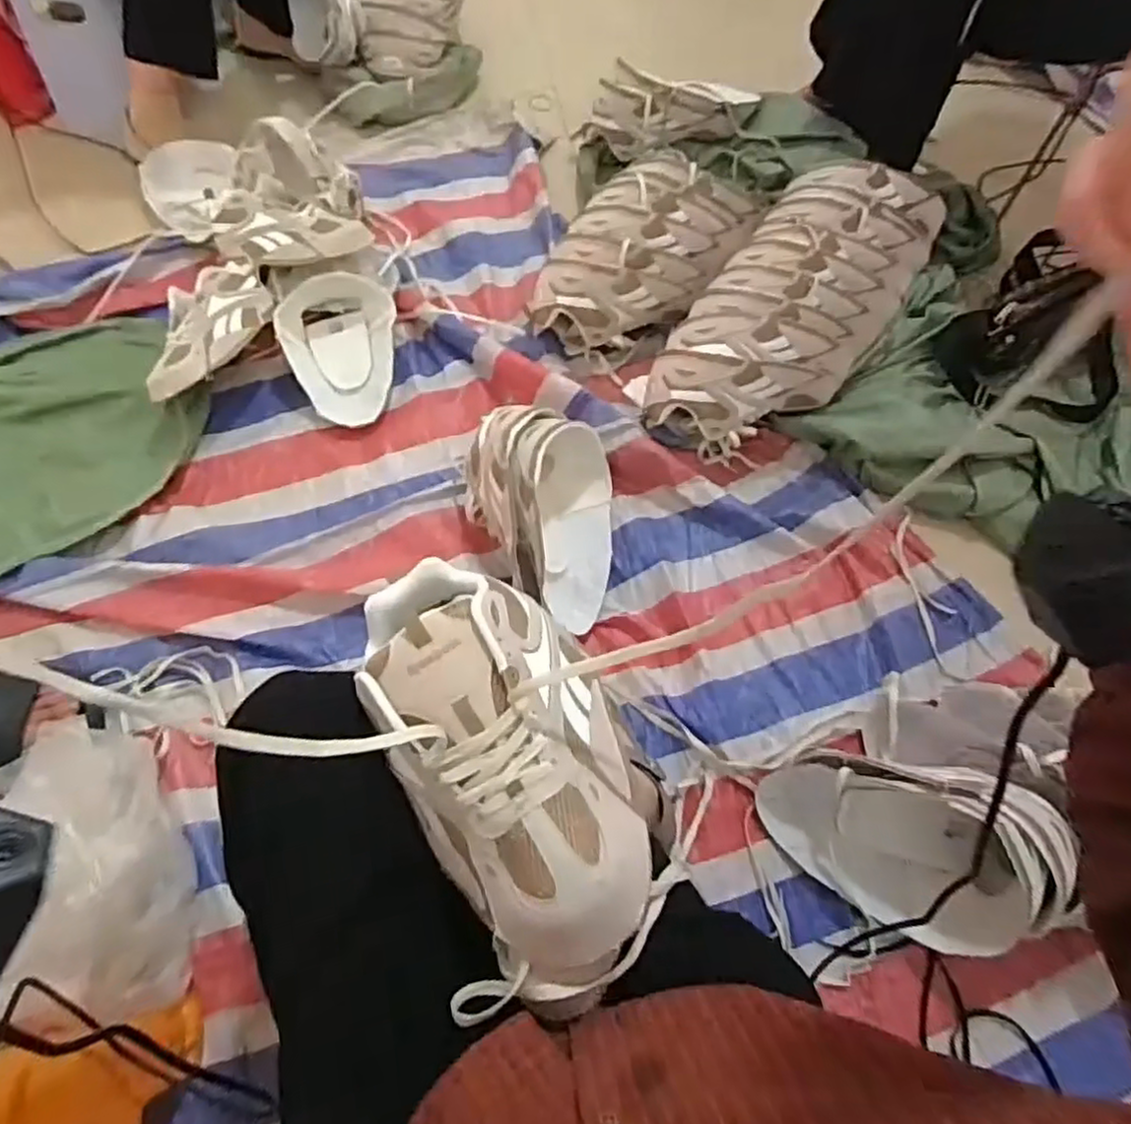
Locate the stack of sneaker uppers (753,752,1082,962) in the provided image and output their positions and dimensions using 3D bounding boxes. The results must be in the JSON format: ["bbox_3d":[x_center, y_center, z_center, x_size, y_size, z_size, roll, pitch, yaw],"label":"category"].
[{"bbox_3d":[0.340,0.272,0.721,0.241,0.171,0.134,32,68,13],"label":"stack of sneaker uppers"}]

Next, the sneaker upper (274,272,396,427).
[{"bbox_3d":[-0.323,-0.303,1.054,0.162,0.068,0.218,-12,65,-7],"label":"sneaker upper"}]

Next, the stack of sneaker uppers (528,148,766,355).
[{"bbox_3d":[0.117,-0.461,1.075,0.204,0.144,0.363,36,69,15],"label":"stack of sneaker uppers"}]

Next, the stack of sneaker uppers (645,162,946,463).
[{"bbox_3d":[0.316,-0.350,1.009,0.246,0.119,0.469,30,67,12],"label":"stack of sneaker uppers"}]

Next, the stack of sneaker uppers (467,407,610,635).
[{"bbox_3d":[-0.033,-0.060,0.899,0.187,0.142,0.255,1,64,-1],"label":"stack of sneaker uppers"}]

